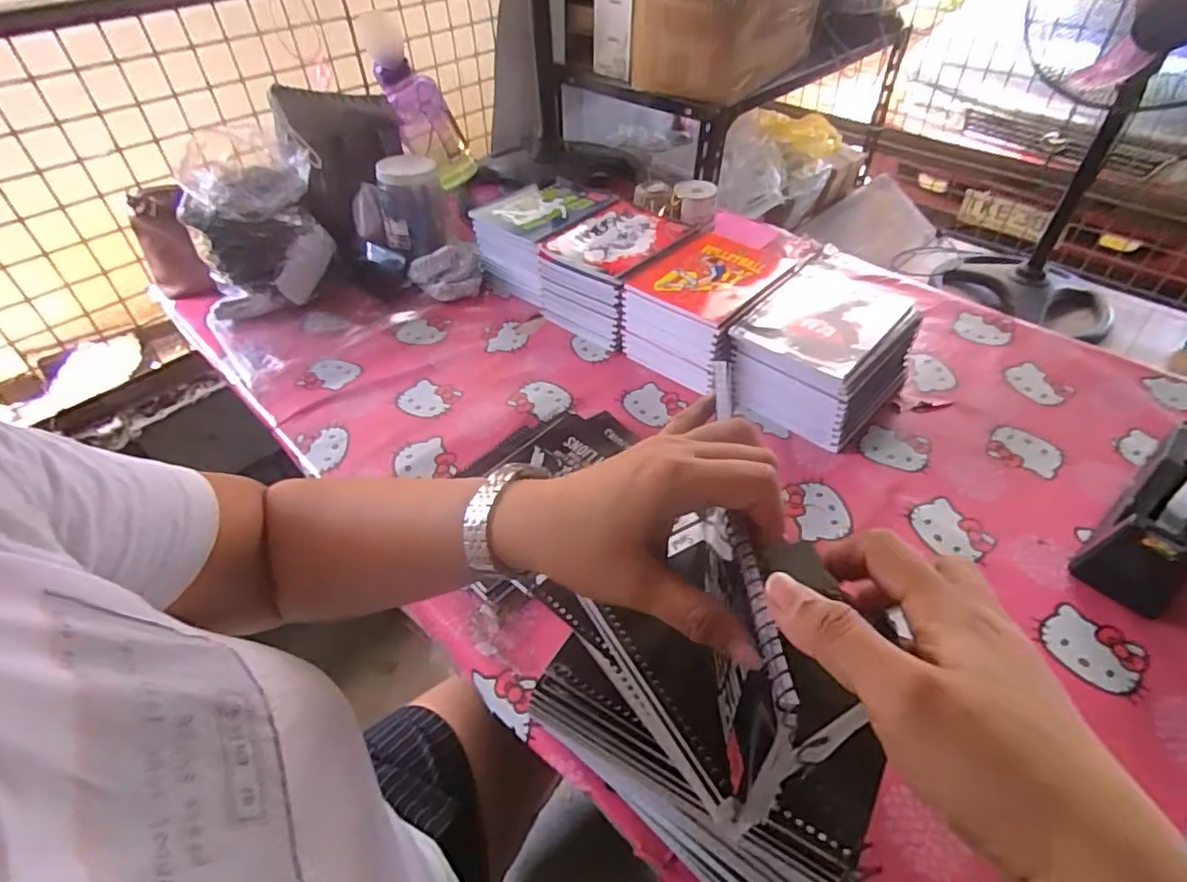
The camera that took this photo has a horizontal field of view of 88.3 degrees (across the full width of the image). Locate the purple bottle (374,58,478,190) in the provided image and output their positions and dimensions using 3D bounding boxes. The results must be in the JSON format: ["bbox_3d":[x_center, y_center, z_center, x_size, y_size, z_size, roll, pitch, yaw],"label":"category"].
[{"bbox_3d":[-0.332,-0.631,1.219,0.096,0.247,0.087,-17,40,25],"label":"purple bottle"}]

